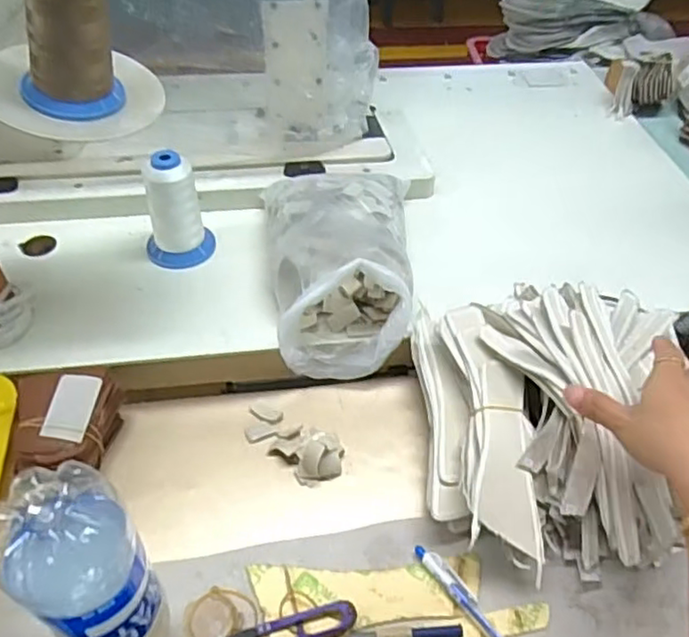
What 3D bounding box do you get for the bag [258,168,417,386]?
[{"bbox_3d":[-0.005,-0.065,0.628,0.143,0.086,0.226,1,46,-6],"label":"bag"}]

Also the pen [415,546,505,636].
[{"bbox_3d":[0.099,0.217,0.455,0.014,0.010,0.136,-26,54,-28],"label":"pen"}]

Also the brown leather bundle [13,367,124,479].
[{"bbox_3d":[-0.223,0.092,0.514,0.077,0.069,0.082,-2,46,-8],"label":"brown leather bundle"}]

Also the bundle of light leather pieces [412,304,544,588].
[{"bbox_3d":[0.107,0.088,0.532,0.081,0.064,0.225,3,46,-4],"label":"bundle of light leather pieces"}]

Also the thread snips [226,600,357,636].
[{"bbox_3d":[-0.041,0.219,0.441,0.099,0.011,0.023,-8,47,-14],"label":"thread snips"}]

